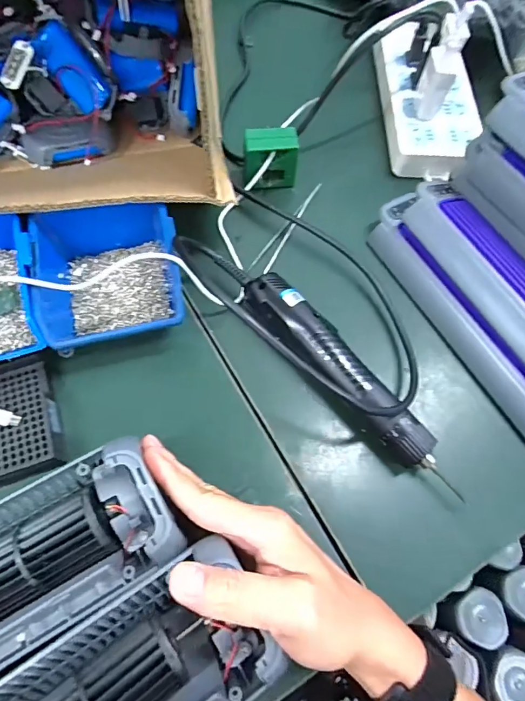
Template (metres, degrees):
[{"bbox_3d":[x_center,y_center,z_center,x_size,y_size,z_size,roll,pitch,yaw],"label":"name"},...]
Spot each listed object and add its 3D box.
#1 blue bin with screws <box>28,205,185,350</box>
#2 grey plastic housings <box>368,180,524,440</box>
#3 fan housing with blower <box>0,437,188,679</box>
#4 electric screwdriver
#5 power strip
[{"bbox_3d":[-0.129,-0.071,0.371,0.111,0.061,0.141,-12,67,-7],"label":"blue bin with screws"},{"bbox_3d":[0.211,-0.026,0.370,0.084,0.051,0.300,-26,70,-13],"label":"grey plastic housings"},{"bbox_3d":[-0.185,0.156,0.249,0.284,0.043,0.089,-28,70,-10],"label":"fan housing with blower"},{"bbox_3d":[0.069,0.021,0.354,0.034,0.038,0.221,-38,73,-17],"label":"electric screwdriver"},{"bbox_3d":[0.188,-0.299,0.500,0.101,0.028,0.230,1,66,-2],"label":"power strip"}]

